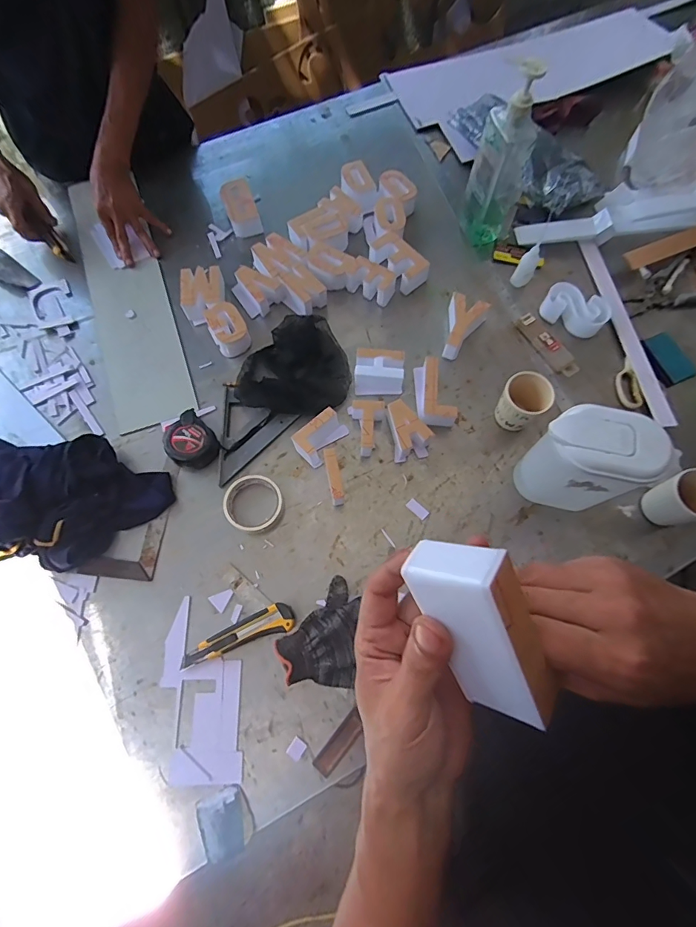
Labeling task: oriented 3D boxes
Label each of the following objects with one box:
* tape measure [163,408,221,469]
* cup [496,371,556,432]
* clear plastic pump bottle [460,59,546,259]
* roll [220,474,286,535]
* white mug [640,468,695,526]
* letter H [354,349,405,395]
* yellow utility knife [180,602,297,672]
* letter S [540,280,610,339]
[{"bbox_3d":[-0.257,-0.031,0.718,0.075,0.042,0.081,0,69,0],"label":"tape measure"},{"bbox_3d":[0.281,-0.096,0.710,0.071,0.093,0.068,0,69,0],"label":"cup"},{"bbox_3d":[0.269,-0.522,0.763,0.072,0.277,0.092,-21,71,-8],"label":"clear plastic pump bottle"},{"bbox_3d":[-0.147,0.062,0.681,0.089,0.019,0.091,0,69,0],"label":"roll"},{"bbox_3d":[0.496,0.055,0.649,0.066,0.088,0.069,-21,71,-8],"label":"white mug"},{"bbox_3d":[0.054,-0.158,0.757,0.082,0.042,0.064,2,69,1],"label":"letter H"},{"bbox_3d":[-0.156,0.244,0.619,0.164,0.015,0.039,-21,71,-8],"label":"yellow utility knife"},{"bbox_3d":[0.419,-0.285,0.799,0.116,0.048,0.064,28,72,10],"label":"letter S"}]

